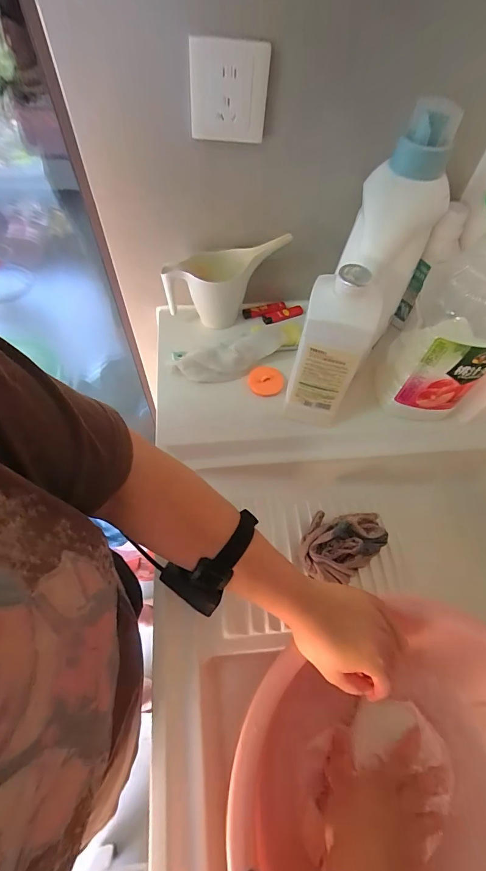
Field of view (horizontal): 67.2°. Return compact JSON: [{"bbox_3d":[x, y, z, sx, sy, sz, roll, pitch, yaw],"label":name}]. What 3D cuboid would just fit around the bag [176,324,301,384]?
[{"bbox_3d":[-0.003,-0.130,0.585,0.205,0.047,0.062,-25,64,-16],"label":"bag"}]

